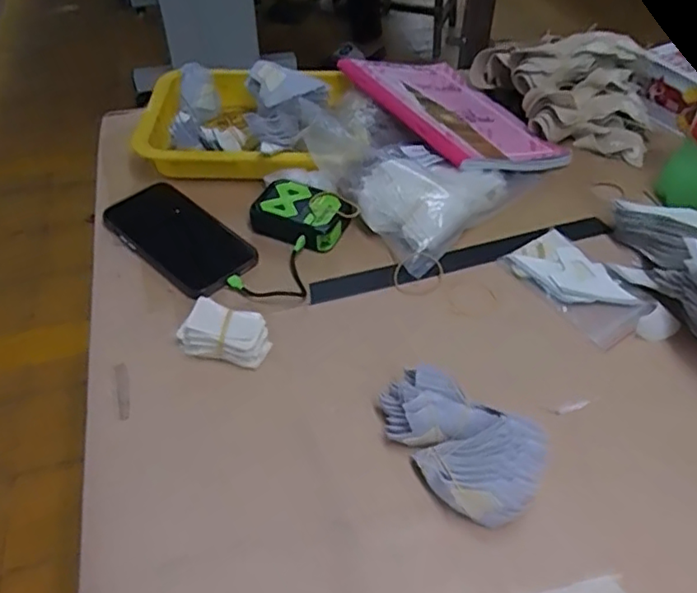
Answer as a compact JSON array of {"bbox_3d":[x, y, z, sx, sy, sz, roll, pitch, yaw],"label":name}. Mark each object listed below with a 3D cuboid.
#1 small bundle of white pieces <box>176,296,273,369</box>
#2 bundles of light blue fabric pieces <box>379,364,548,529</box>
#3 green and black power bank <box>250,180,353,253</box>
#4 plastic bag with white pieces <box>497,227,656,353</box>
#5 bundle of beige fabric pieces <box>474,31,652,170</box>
[{"bbox_3d":[-0.105,0.031,0.520,0.075,0.038,0.038,9,48,9],"label":"small bundle of white pieces"},{"bbox_3d":[0.080,0.100,0.443,0.068,0.056,0.124,-27,52,-22],"label":"bundles of light blue fabric pieces"},{"bbox_3d":[-0.049,-0.079,0.625,0.090,0.034,0.064,20,51,19],"label":"green and black power bank"},{"bbox_3d":[0.209,-0.011,0.570,0.067,0.014,0.128,-27,52,-22],"label":"plastic bag with white pieces"},{"bbox_3d":[0.254,-0.253,0.742,0.220,0.084,0.136,15,49,14],"label":"bundle of beige fabric pieces"}]

